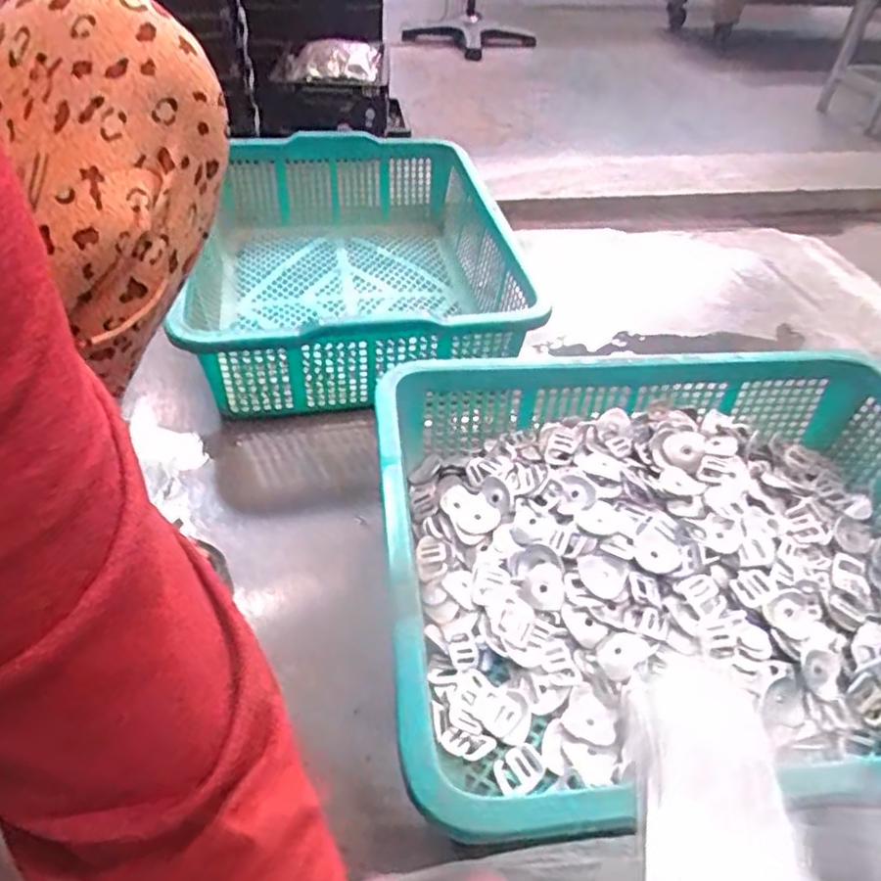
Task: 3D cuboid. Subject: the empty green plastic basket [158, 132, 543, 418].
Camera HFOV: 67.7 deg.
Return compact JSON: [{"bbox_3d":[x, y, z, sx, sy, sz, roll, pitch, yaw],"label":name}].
[{"bbox_3d":[-0.100,-0.239,0.836,0.345,0.134,0.505,-5,47,-7],"label":"empty green plastic basket"}]

